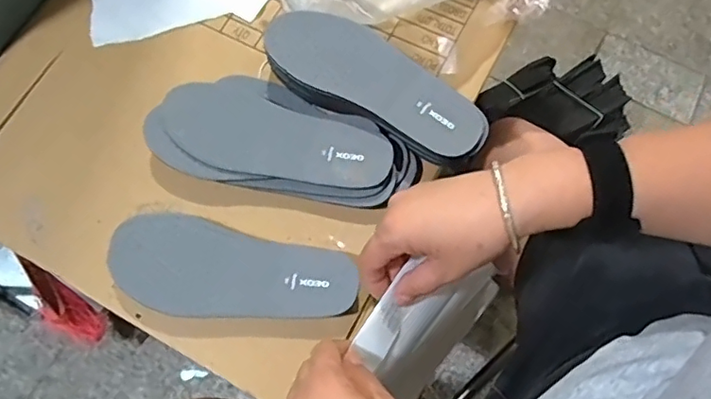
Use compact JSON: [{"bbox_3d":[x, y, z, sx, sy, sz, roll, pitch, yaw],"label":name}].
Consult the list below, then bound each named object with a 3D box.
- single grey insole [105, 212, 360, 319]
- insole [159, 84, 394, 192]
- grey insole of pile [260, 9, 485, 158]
[{"bbox_3d":[-0.100,0.057,0.439,0.198,0.009,0.076,9,72,3],"label":"single grey insole"},{"bbox_3d":[-0.068,-0.053,0.461,0.194,0.012,0.070,13,72,4],"label":"insole"},{"bbox_3d":[0.017,-0.102,0.455,0.195,0.004,0.069,30,75,11],"label":"grey insole of pile"}]

